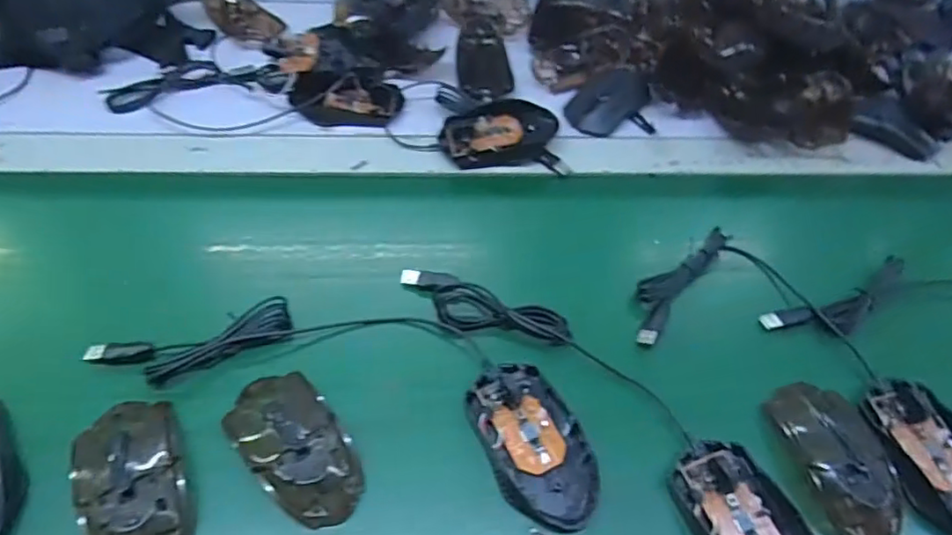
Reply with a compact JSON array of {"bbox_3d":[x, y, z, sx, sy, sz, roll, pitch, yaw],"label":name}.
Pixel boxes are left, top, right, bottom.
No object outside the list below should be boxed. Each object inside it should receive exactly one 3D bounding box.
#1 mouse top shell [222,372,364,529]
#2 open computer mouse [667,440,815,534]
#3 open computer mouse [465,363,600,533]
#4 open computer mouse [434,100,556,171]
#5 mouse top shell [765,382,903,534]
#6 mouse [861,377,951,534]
[{"bbox_3d":[-0.117,0.111,0.383,0.057,0.034,0.109,-36,63,-26],"label":"mouse top shell"},{"bbox_3d":[0.173,0.163,0.369,0.063,0.028,0.115,-16,56,-15],"label":"open computer mouse"},{"bbox_3d":[0.039,0.112,0.393,0.064,0.029,0.114,-18,56,-16],"label":"open computer mouse"},{"bbox_3d":[0.023,-0.129,0.573,0.104,0.026,0.062,-18,56,-17],"label":"open computer mouse"},{"bbox_3d":[0.242,0.127,0.398,0.062,0.022,0.108,-12,55,-13],"label":"mouse top shell"},{"bbox_3d":[0.312,0.130,0.406,0.073,0.021,0.113,-13,55,-13],"label":"mouse"}]

